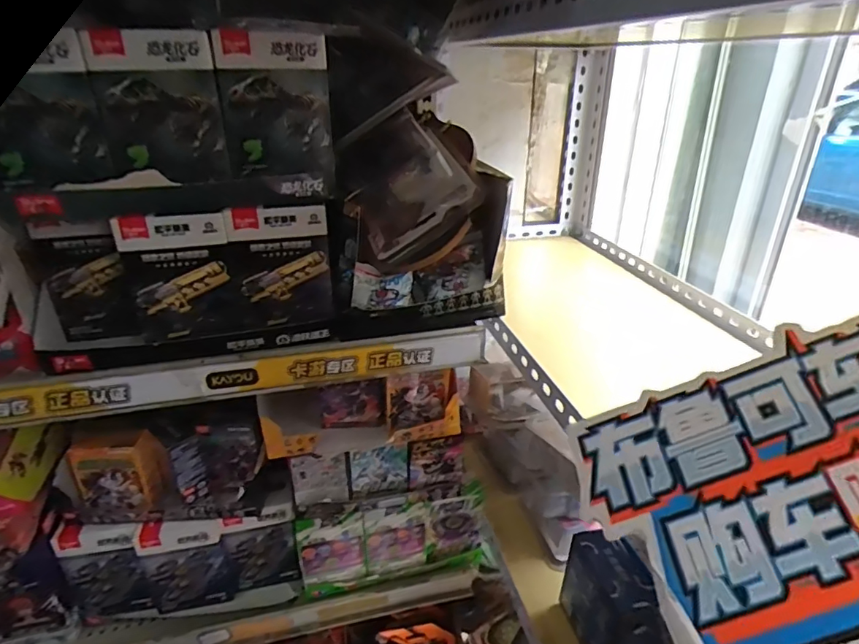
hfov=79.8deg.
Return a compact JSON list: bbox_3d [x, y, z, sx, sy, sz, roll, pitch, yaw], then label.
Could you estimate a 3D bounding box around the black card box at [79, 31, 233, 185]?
[{"bbox_3d":[-0.229,-0.181,0.438,0.096,0.110,0.050,-13,30,-23],"label":"black card box"}]

